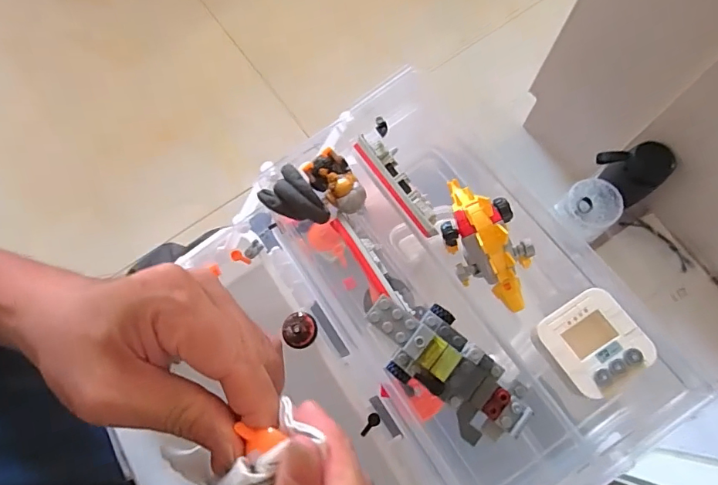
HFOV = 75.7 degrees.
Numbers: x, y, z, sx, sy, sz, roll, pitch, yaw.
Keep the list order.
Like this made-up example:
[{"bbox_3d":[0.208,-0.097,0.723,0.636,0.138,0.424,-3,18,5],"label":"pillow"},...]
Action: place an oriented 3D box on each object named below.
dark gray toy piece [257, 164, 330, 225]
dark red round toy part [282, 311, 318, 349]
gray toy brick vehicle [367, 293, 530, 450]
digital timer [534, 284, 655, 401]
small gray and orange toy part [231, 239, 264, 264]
[{"bbox_3d":[-0.039,-0.024,0.268,0.026,0.017,0.039,-38,76,-10],"label":"dark gray toy piece"},{"bbox_3d":[-0.038,0.056,0.298,0.022,0.006,0.023,0,73,1],"label":"dark red round toy part"},{"bbox_3d":[0.043,0.061,0.230,0.038,0.028,0.087,-43,77,-11],"label":"gray toy brick vehicle"},{"bbox_3d":[0.110,0.046,0.216,0.040,0.011,0.041,-33,75,-9],"label":"digital timer"},{"bbox_3d":[-0.078,0.008,0.323,0.022,0.006,0.012,-30,75,-8],"label":"small gray and orange toy part"}]

